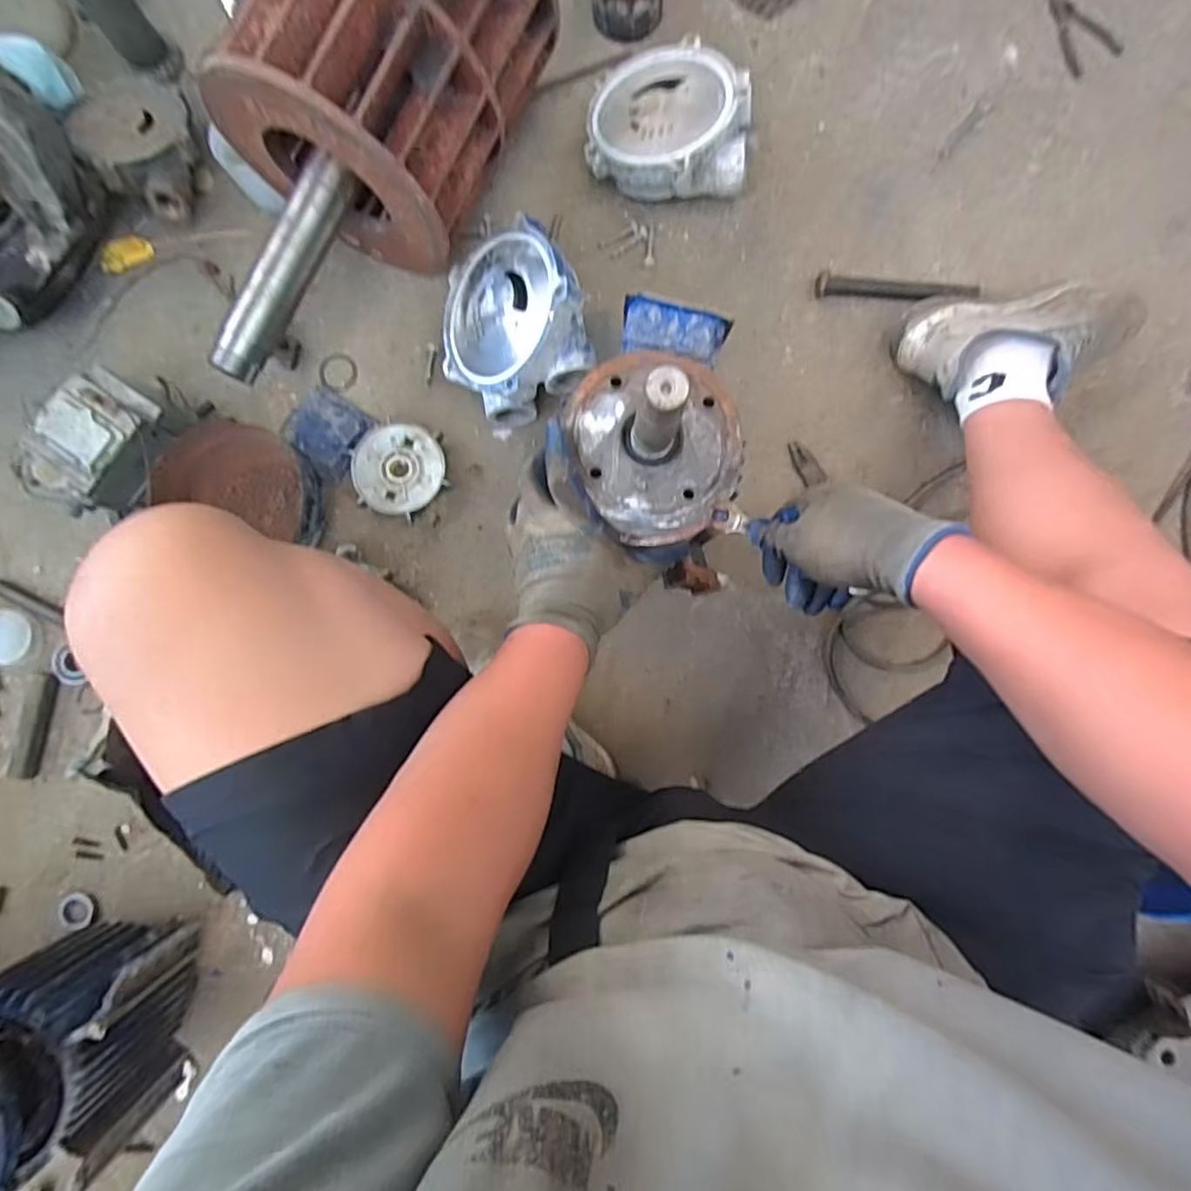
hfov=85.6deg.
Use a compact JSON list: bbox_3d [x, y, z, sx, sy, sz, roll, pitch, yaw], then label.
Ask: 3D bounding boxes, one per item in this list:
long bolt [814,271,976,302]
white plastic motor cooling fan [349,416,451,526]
[{"bbox_3d":[0.403,-0.412,0.857,0.215,0.026,0.029,4,87,1],"label":"long bolt"},{"bbox_3d":[-0.254,-0.163,0.838,0.114,0.033,0.118,-10,87,4],"label":"white plastic motor cooling fan"}]

